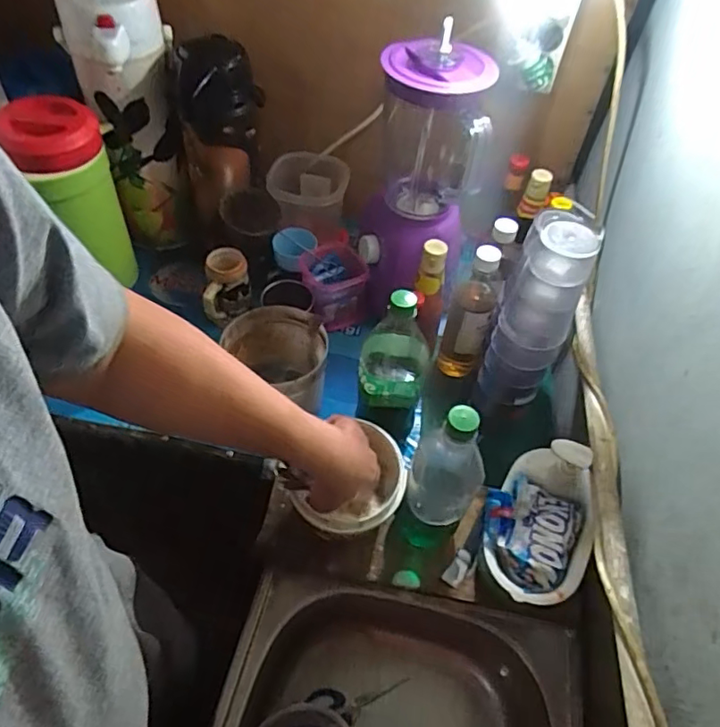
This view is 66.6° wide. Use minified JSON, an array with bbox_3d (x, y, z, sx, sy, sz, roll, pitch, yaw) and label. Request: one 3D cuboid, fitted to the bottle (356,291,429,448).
[{"bbox_3d":[0.046,-0.017,0.673,0.077,0.167,0.070,12,52,3],"label":"bottle"}]

